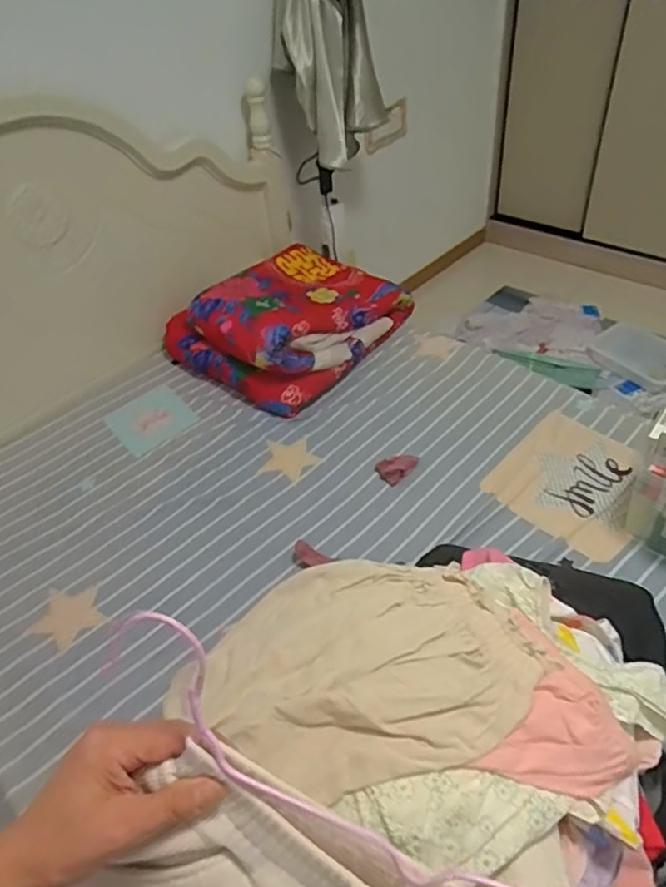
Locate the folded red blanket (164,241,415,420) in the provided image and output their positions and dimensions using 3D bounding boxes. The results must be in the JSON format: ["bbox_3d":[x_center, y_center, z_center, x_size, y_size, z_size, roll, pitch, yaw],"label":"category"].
[{"bbox_3d":[-0.141,-0.381,1.802,0.530,0.229,0.557,26,52,32],"label":"folded red blanket"}]

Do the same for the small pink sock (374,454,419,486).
[{"bbox_3d":[0.155,0.053,1.437,0.102,0.021,0.065,-30,46,-23],"label":"small pink sock"}]

